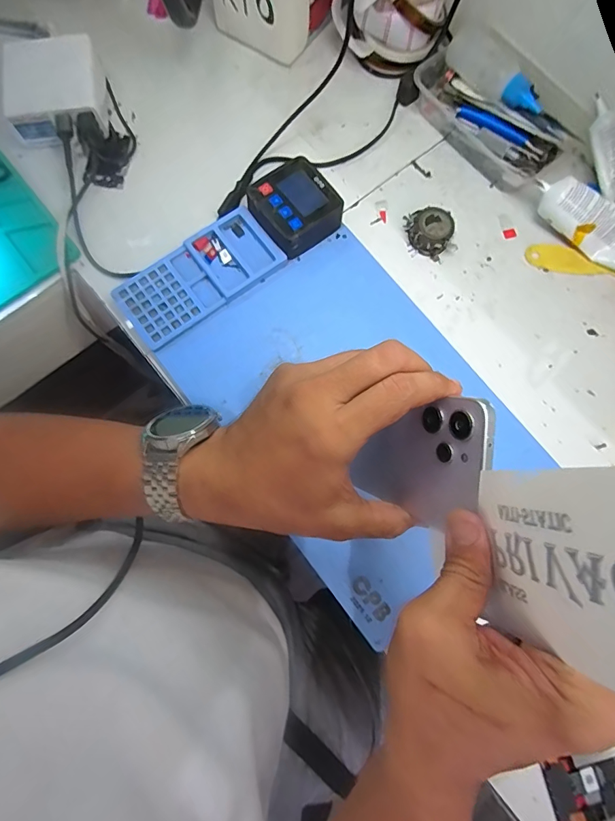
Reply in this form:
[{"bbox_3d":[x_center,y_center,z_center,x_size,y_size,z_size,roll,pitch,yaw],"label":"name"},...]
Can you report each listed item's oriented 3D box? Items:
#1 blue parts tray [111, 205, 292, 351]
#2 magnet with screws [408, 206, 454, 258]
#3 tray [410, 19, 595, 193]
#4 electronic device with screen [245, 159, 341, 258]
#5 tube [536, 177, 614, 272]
[{"bbox_3d":[-0.100,-0.123,0.397,0.148,0.017,0.070,-36,80,-10],"label":"blue parts tray"},{"bbox_3d":[0.119,-0.175,0.415,0.040,0.021,0.040,0,76,-2],"label":"magnet with screws"},{"bbox_3d":[0.196,-0.305,0.431,0.095,0.057,0.170,-40,81,-10],"label":"tray"},{"bbox_3d":[-0.013,-0.188,0.403,0.073,0.039,0.073,-37,80,-10],"label":"electronic device with screen"},{"bbox_3d":[0.280,-0.172,0.408,0.139,0.032,0.034,34,77,-7],"label":"tube"}]

